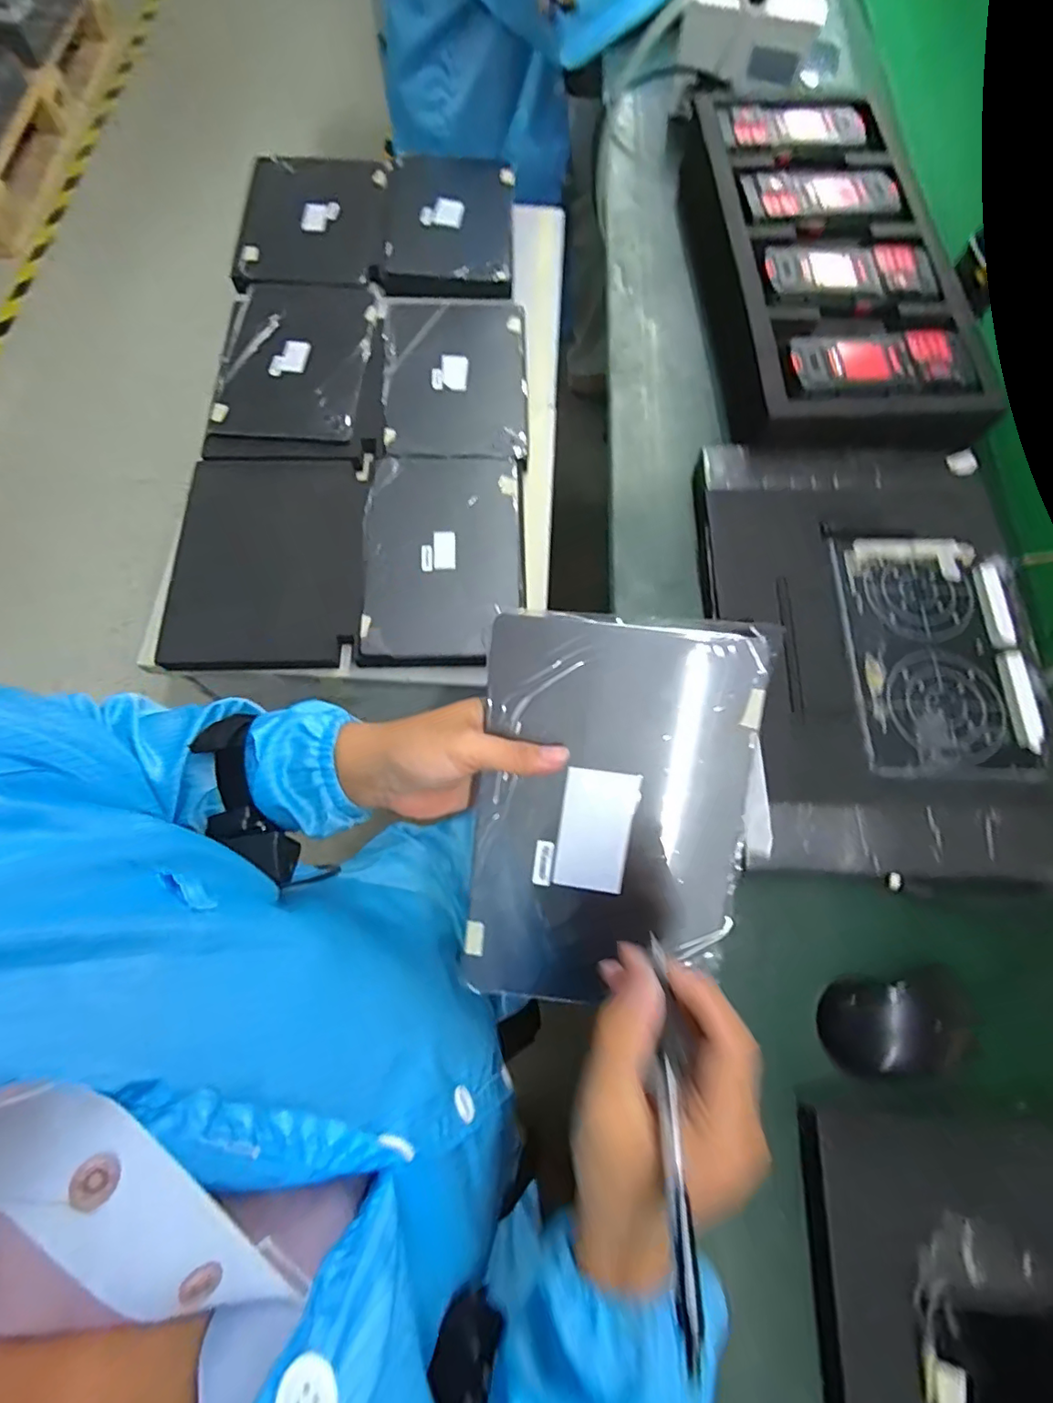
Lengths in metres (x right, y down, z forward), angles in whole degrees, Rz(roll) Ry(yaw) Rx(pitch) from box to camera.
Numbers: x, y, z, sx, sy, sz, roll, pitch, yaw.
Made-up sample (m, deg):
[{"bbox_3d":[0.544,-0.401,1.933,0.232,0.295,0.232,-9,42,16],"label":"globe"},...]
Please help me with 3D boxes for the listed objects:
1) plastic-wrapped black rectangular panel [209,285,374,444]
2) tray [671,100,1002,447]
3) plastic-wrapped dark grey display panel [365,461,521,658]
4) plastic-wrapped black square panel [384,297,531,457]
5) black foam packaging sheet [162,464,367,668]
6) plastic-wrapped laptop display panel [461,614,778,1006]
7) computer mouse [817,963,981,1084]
[{"bbox_3d":[-0.297,-0.438,0.710,0.183,0.019,0.264,0,72,-2],"label":"plastic-wrapped black rectangular panel"},{"bbox_3d":[0.312,-0.488,0.622,0.225,0.081,0.520,-1,72,-2],"label":"tray"},{"bbox_3d":[-0.094,-0.171,0.636,0.170,0.017,0.254,-2,72,-3],"label":"plastic-wrapped dark grey display panel"},{"bbox_3d":[-0.092,-0.427,0.717,0.178,0.015,0.273,-1,72,-2],"label":"plastic-wrapped black square panel"},{"bbox_3d":[-0.289,-0.165,0.635,0.205,0.022,0.260,-3,72,-3],"label":"black foam packaging sheet"},{"bbox_3d":[0.056,0.077,0.363,0.174,0.010,0.257,6,101,3],"label":"plastic-wrapped laptop display panel"},{"bbox_3d":[0.264,0.230,0.401,0.101,0.034,0.070,-6,72,-4],"label":"computer mouse"}]

